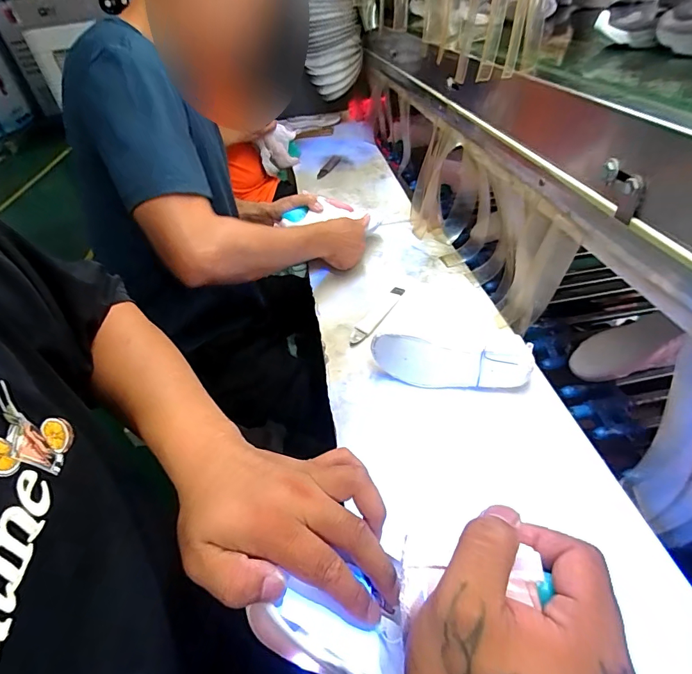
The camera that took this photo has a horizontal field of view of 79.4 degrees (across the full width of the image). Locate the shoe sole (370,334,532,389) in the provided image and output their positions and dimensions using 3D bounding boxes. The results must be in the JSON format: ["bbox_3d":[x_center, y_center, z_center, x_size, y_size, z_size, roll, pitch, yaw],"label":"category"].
[{"bbox_3d":[0.133,0.040,0.552,0.199,0.071,0.024,7,43,16],"label":"shoe sole"}]

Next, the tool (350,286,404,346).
[{"bbox_3d":[0.051,-0.036,0.700,0.030,0.010,0.160,19,48,27],"label":"tool"}]

